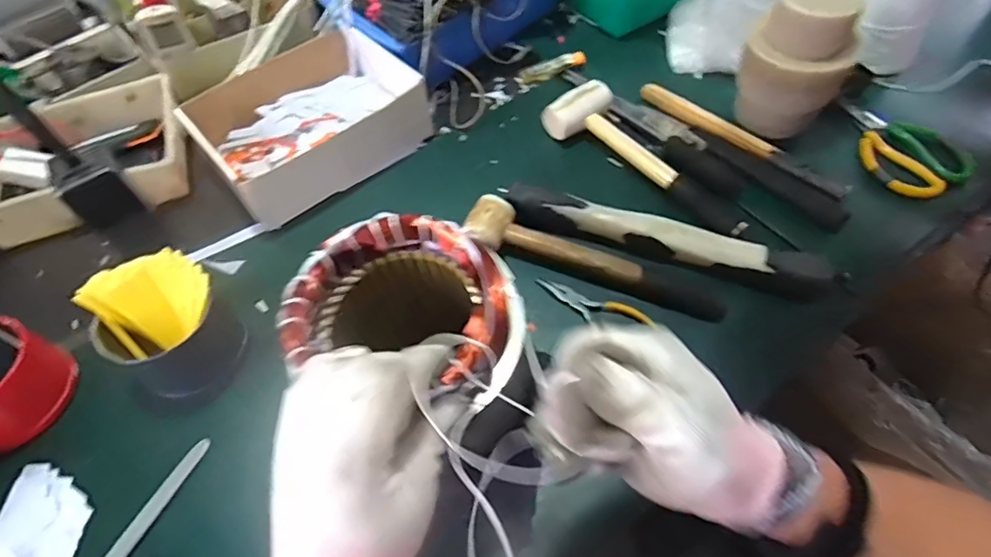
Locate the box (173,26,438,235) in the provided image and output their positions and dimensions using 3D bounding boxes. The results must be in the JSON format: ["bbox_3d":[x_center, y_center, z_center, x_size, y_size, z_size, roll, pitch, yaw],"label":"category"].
[{"bbox_3d":[-0.228,-0.209,0.641,0.259,0.073,0.216,-34,61,-18],"label":"box"}]

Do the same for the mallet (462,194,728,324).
[{"bbox_3d":[0.097,-0.017,0.522,0.261,0.050,0.061,16,59,13],"label":"mallet"}]

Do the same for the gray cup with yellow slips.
[{"bbox_3d":[-0.295,0.042,0.471,0.094,0.086,0.096,-1,57,2],"label":"gray cup with yellow slips"}]

